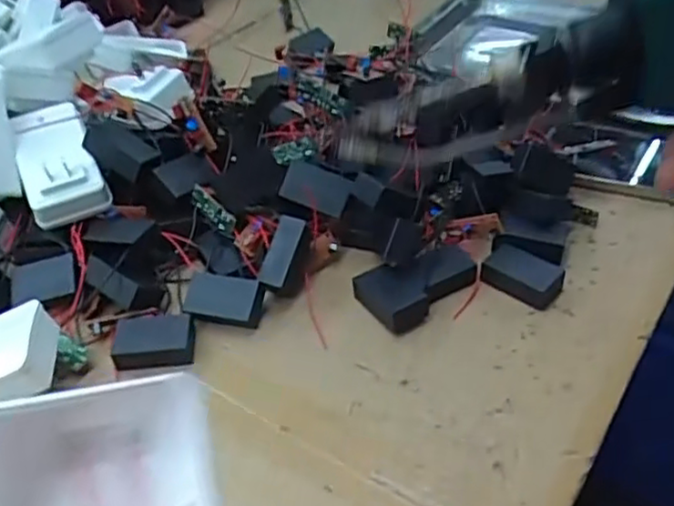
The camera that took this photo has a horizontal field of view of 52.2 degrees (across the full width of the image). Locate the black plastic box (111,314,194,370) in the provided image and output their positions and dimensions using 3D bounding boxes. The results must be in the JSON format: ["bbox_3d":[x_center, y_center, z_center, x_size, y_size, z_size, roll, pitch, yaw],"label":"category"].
[{"bbox_3d":[-0.116,0.055,0.437,0.048,0.015,0.030,-8,41,-4],"label":"black plastic box"}]

